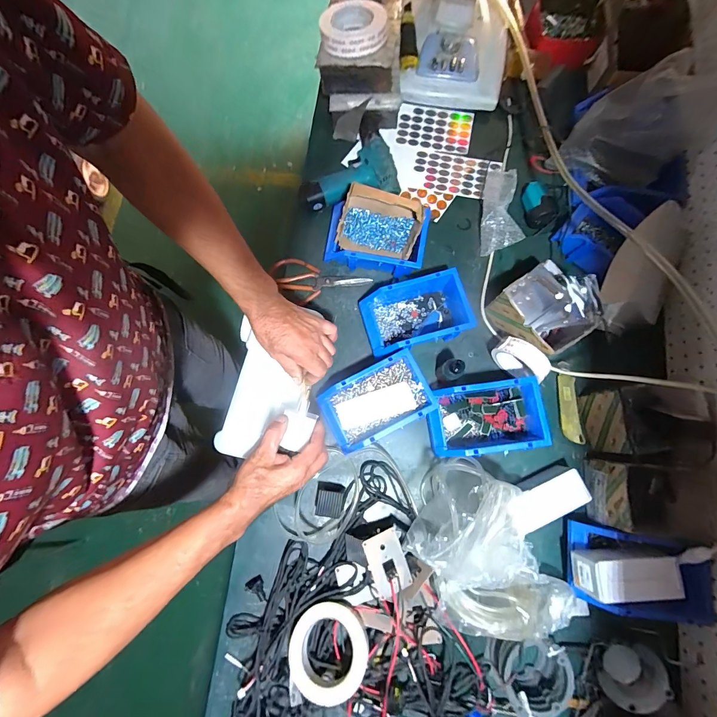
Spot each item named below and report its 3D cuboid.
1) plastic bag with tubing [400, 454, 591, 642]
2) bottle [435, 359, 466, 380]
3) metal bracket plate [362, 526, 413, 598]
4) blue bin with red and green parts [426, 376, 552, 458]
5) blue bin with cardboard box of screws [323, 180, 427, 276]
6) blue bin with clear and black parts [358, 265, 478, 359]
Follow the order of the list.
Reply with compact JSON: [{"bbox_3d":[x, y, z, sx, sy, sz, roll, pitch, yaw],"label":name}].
[{"bbox_3d":[0.193,0.314,0.521,0.179,0.152,0.278,-34,81,-6],"label":"plastic bag with tubing"},{"bbox_3d":[0.161,0.021,0.603,0.029,0.097,0.028,35,81,6],"label":"bottle"},{"bbox_3d":[0.046,0.326,0.545,0.058,0.009,0.087,-17,79,-18],"label":"metal bracket plate"},{"bbox_3d":[0.218,0.103,0.595,0.184,0.073,0.115,-7,79,-2],"label":"blue bin with red and green parts"},{"bbox_3d":[0.031,-0.231,0.630,0.183,0.118,0.114,9,79,1],"label":"blue bin with cardboard box of screws"},{"bbox_3d":[0.108,-0.081,0.637,0.191,0.081,0.121,-15,80,-3],"label":"blue bin with clear and black parts"}]

